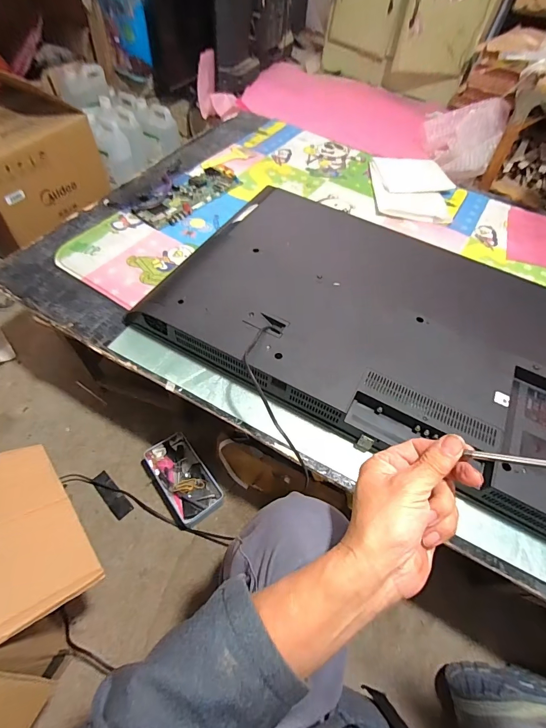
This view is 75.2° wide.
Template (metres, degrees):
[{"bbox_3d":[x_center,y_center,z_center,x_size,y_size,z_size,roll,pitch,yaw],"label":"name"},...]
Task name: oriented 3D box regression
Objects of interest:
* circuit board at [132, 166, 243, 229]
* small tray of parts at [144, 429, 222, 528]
[{"bbox_3d":[-0.203,-0.429,0.898,0.094,0.012,0.299,34,62,17],"label":"circuit board"},{"bbox_3d":[-0.201,0.258,0.790,0.106,0.038,0.193,-30,64,-25],"label":"small tray of parts"}]

